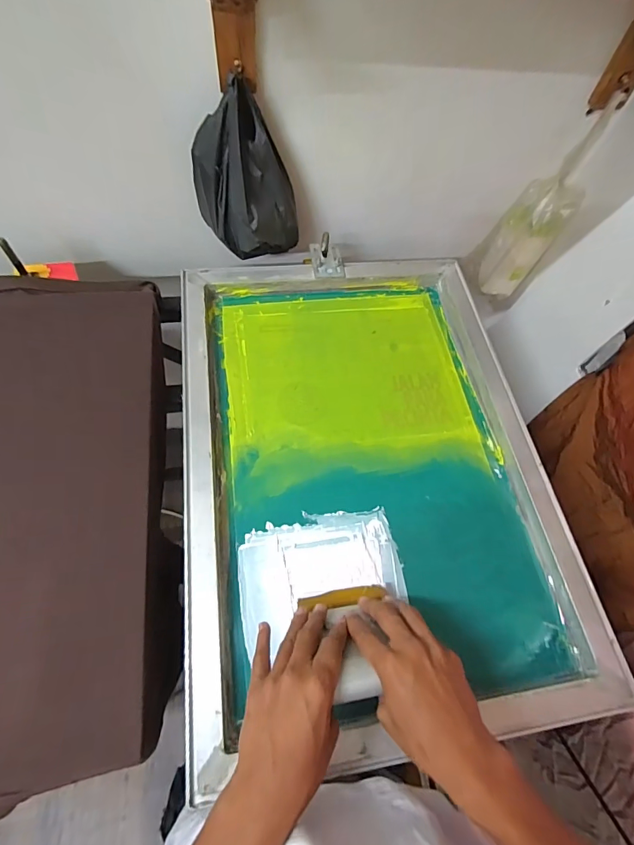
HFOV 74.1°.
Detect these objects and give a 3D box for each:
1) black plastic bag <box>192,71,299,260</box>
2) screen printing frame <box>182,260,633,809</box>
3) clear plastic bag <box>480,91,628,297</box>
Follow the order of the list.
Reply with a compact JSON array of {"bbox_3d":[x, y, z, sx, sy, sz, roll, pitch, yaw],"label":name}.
[{"bbox_3d":[-0.102,-0.351,0.615,0.137,0.193,0.105,-23,70,-13],"label":"black plastic bag"},{"bbox_3d":[0.064,0.033,0.565,0.458,0.043,0.650,-5,64,-7],"label":"screen printing frame"},{"bbox_3d":[0.408,-0.381,0.783,0.106,0.319,0.093,37,69,12],"label":"clear plastic bag"}]

